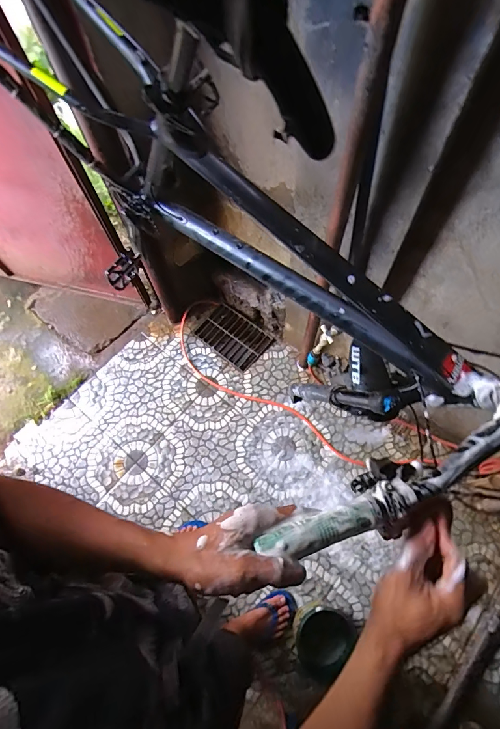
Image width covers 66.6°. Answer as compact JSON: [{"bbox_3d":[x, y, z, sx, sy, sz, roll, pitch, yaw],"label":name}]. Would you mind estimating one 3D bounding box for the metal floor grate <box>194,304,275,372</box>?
[{"bbox_3d":[-0.069,-0.123,1.667,0.295,0.035,0.201,36,73,17],"label":"metal floor grate"}]

